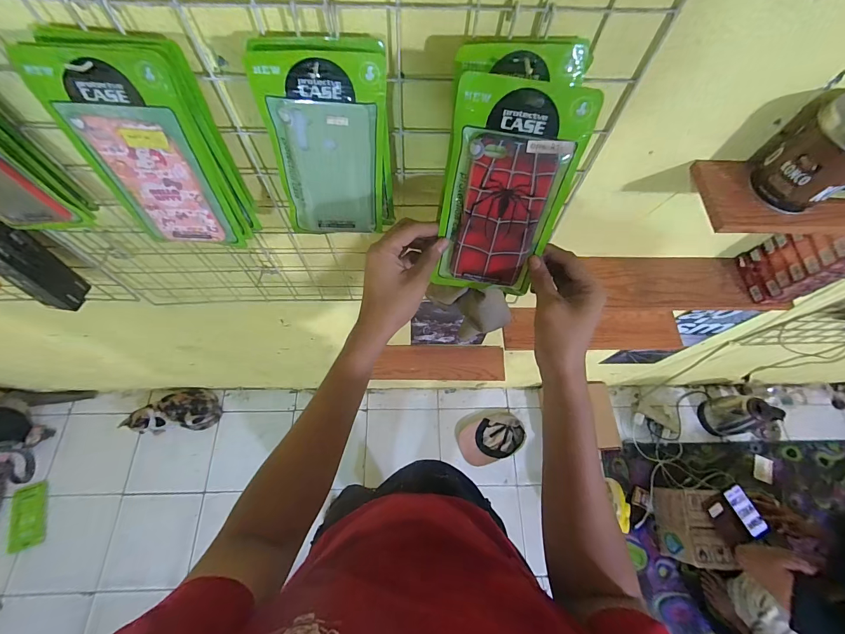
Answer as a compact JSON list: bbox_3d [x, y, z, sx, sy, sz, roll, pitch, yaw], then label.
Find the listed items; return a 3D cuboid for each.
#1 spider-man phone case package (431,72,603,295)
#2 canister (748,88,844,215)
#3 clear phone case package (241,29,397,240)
[{"bbox_3d":[0.077,-0.107,0.346,0.112,0.201,0.012,8,43,1],"label":"spider-man phone case package"},{"bbox_3d":[0.427,-0.177,0.386,0.086,0.094,0.089,-35,73,-16],"label":"canister"},{"bbox_3d":[-0.094,-0.169,0.378,0.117,0.208,0.024,-5,60,-5],"label":"clear phone case package"}]

